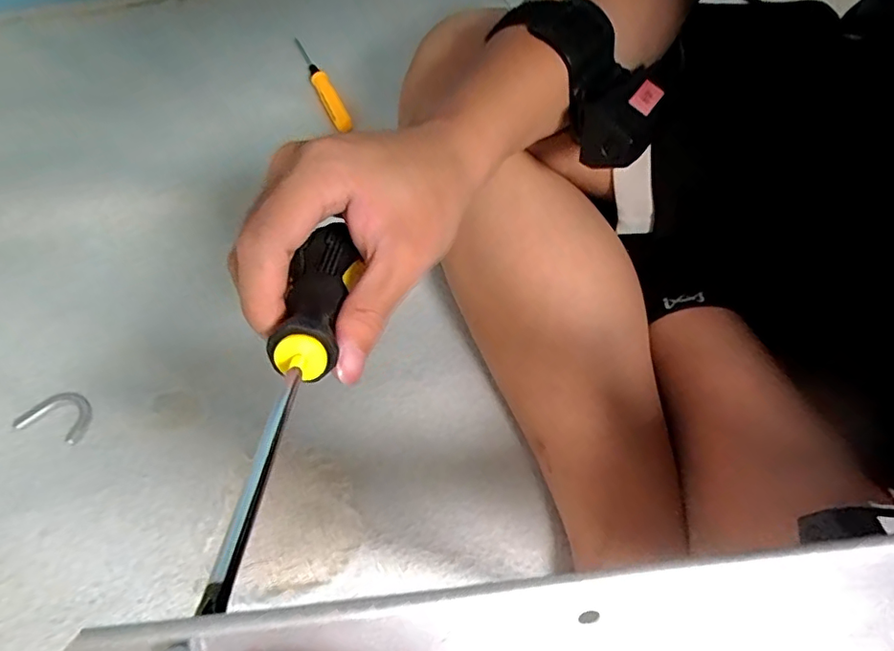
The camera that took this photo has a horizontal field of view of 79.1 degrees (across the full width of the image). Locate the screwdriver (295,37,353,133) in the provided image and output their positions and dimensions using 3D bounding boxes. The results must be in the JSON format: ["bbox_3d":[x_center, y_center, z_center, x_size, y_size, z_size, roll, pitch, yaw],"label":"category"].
[{"bbox_3d":[-0.120,-0.231,0.509,0.017,0.018,0.131,-24,64,-12],"label":"screwdriver"}]

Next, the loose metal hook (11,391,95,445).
[{"bbox_3d":[-0.267,0.061,0.372,0.050,0.004,0.032,13,63,8],"label":"loose metal hook"}]

